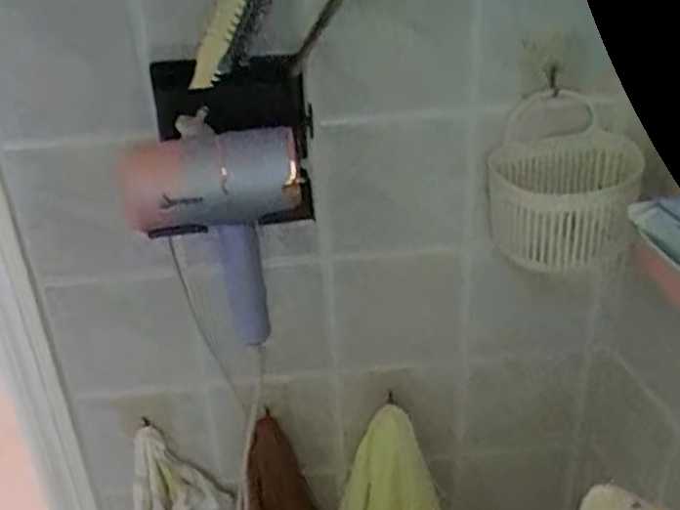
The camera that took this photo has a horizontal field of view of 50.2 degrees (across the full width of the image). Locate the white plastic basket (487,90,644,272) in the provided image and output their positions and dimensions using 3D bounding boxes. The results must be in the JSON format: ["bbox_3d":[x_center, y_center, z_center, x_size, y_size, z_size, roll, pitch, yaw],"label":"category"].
[{"bbox_3d":[0.214,-0.072,0.703,0.135,0.145,0.115,3,30,12],"label":"white plastic basket"}]

